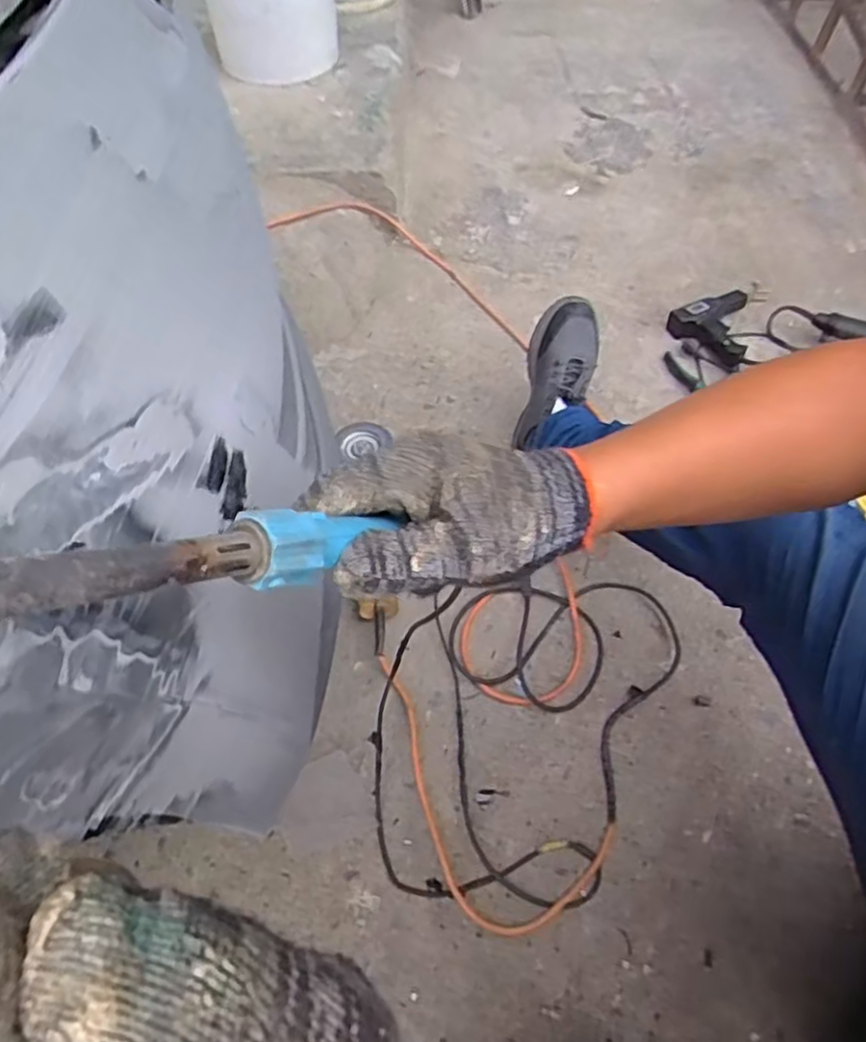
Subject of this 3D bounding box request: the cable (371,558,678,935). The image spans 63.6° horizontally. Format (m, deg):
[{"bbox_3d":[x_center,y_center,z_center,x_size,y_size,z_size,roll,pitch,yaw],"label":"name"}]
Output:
[{"bbox_3d":[0.121,0.245,0.861,0.387,0.019,0.438,-1,54,0],"label":"cable"}]

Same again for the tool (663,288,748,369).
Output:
[{"bbox_3d":[0.492,-0.351,1.253,0.133,0.069,0.209,16,56,12],"label":"tool"}]

